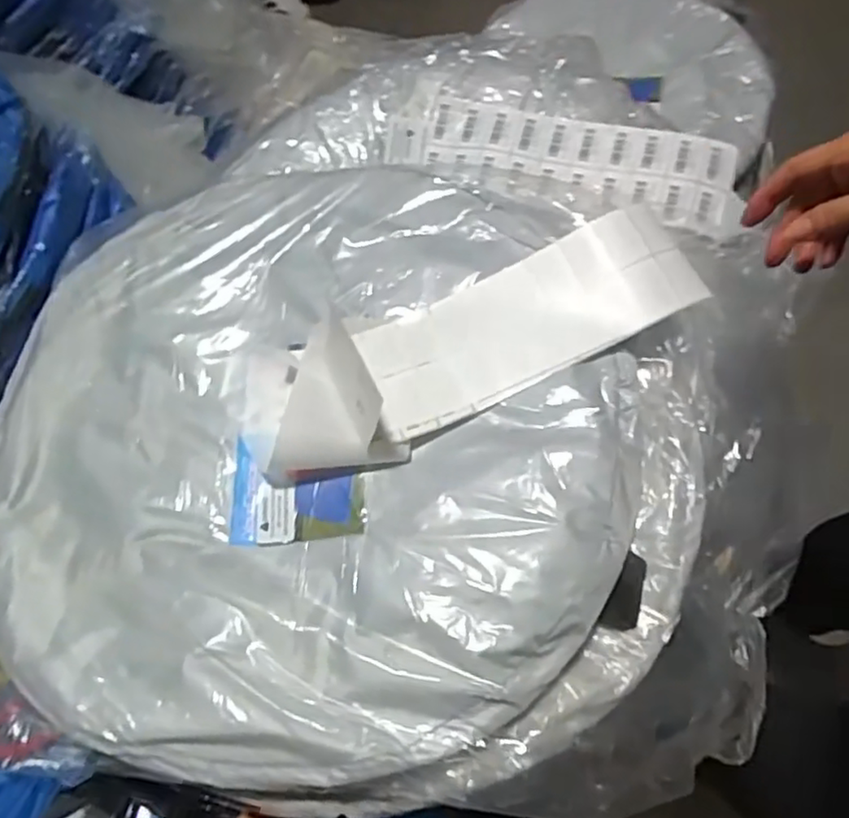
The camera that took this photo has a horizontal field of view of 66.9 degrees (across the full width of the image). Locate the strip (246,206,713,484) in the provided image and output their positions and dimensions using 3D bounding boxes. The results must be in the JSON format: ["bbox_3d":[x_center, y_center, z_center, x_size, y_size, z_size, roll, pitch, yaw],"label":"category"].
[{"bbox_3d":[0.032,-0.058,0.534,0.393,0.048,0.135,-20,64,-3],"label":"strip"}]

